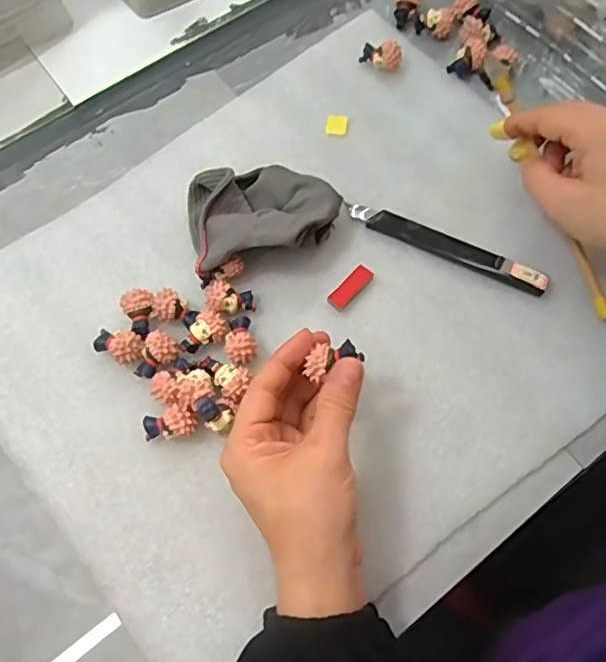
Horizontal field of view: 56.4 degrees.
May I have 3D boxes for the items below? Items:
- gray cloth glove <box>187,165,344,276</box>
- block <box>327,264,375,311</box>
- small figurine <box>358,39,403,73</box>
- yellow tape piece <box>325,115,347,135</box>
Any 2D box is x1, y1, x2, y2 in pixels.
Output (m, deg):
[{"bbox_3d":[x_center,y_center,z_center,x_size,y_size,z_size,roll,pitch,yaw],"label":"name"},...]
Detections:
[{"bbox_3d":[-0.026,-0.076,0.369,0.096,0.042,0.072,-11,68,-4],"label":"gray cloth glove"},{"bbox_3d":[0.031,-0.029,0.368,0.013,0.006,0.034,42,74,16],"label":"block"},{"bbox_3d":[0.059,-0.208,0.428,0.032,0.021,0.016,13,69,6],"label":"small figurine"},{"bbox_3d":[0.025,-0.152,0.415,0.015,0.005,0.015,7,68,4],"label":"yellow tape piece"}]

